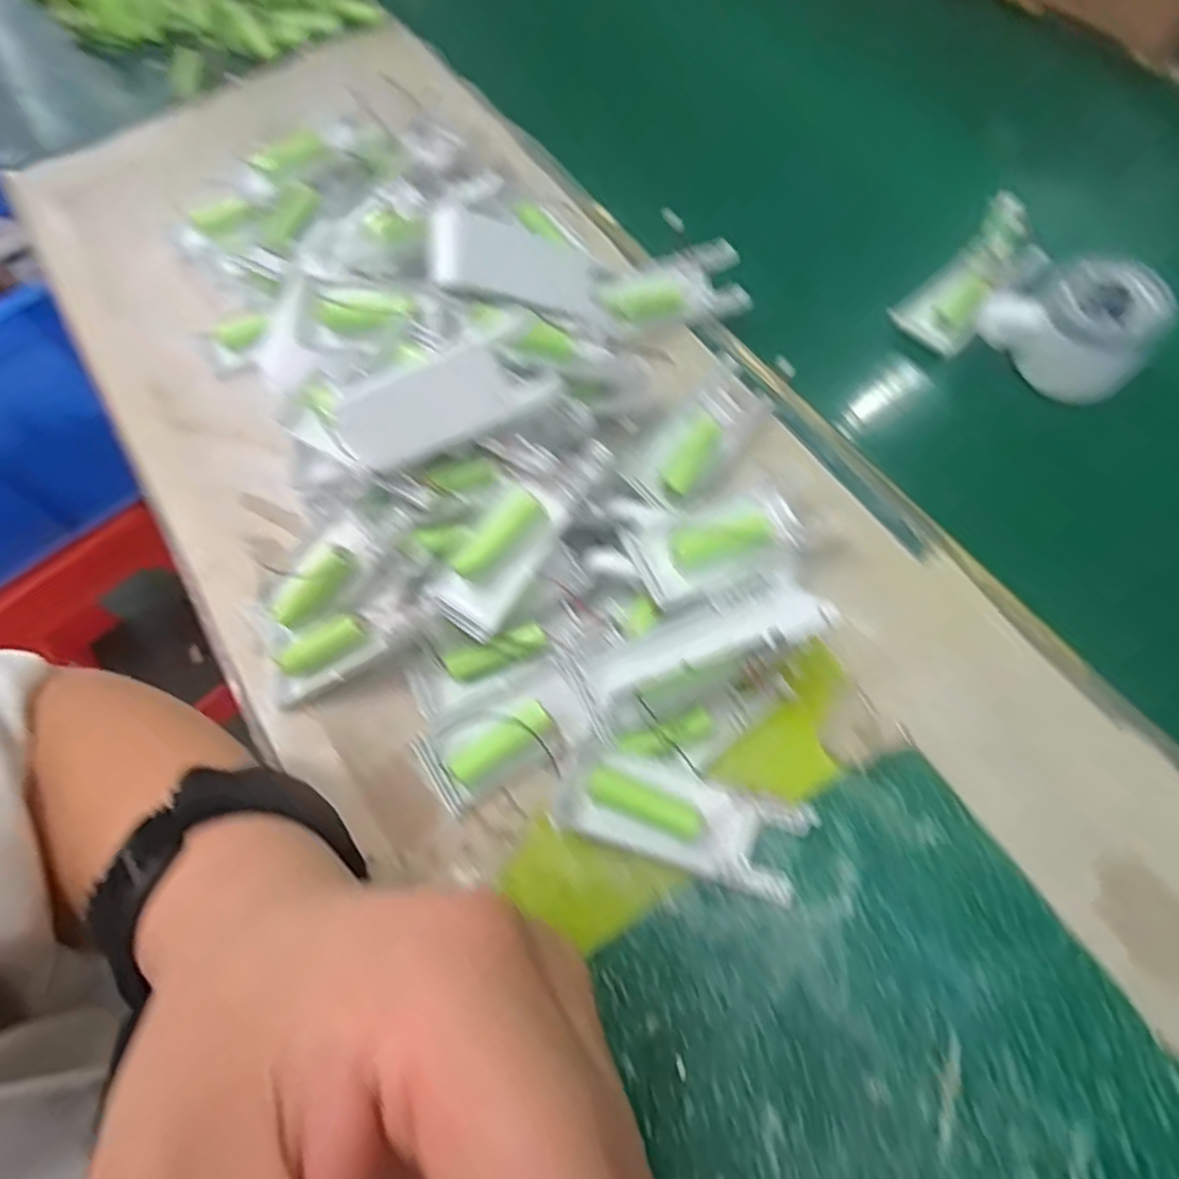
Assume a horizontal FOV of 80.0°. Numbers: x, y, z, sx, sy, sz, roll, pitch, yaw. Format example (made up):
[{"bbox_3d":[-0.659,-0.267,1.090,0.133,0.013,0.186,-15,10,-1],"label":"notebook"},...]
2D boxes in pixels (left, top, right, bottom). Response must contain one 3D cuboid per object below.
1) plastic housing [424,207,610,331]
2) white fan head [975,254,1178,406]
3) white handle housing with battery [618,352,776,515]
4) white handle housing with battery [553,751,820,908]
[{"bbox_3d":[-0.032,-0.161,0.351,0.093,0.035,0.010,2,23,-26],"label":"plastic housing"},{"bbox_3d":[0.268,-0.148,0.389,0.056,0.049,0.084,-36,67,-14],"label":"white fan head"},{"bbox_3d":[0.059,-0.081,0.372,0.038,0.026,0.104,33,70,18],"label":"white handle housing with battery"},{"bbox_3d":[0.040,0.098,0.300,0.101,0.025,0.040,14,66,10],"label":"white handle housing with battery"}]

